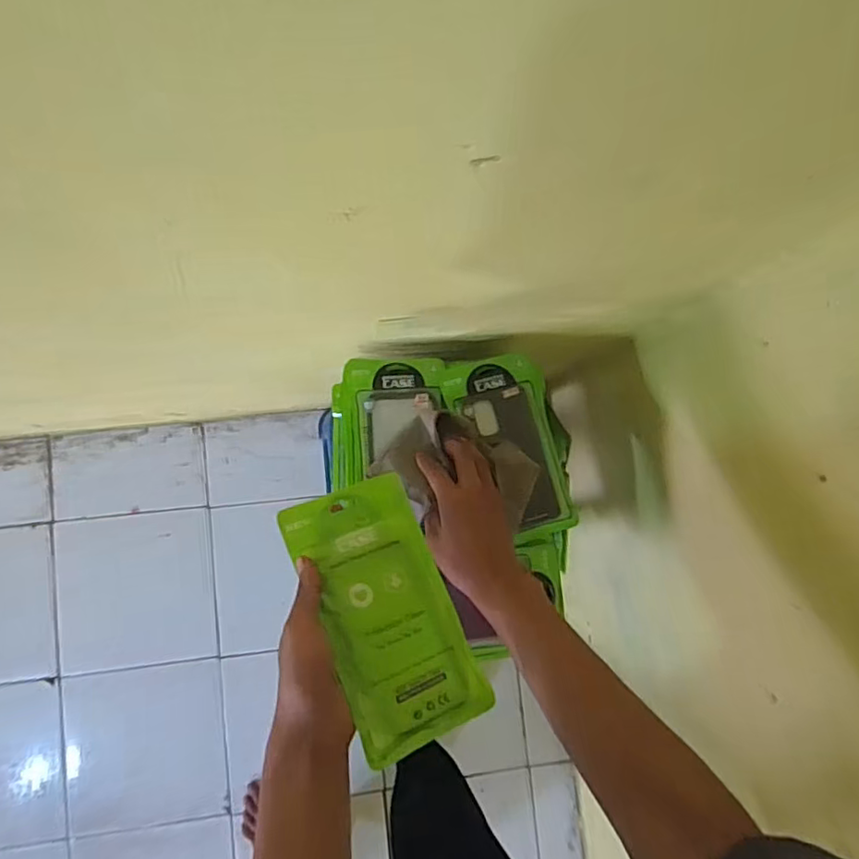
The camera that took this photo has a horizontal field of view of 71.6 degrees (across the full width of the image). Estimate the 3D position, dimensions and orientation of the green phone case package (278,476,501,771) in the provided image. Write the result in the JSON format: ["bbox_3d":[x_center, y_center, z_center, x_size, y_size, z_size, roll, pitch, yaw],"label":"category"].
[{"bbox_3d":[-0.036,0.146,0.495,0.108,0.009,0.211,-18,68,-22],"label":"green phone case package"}]

